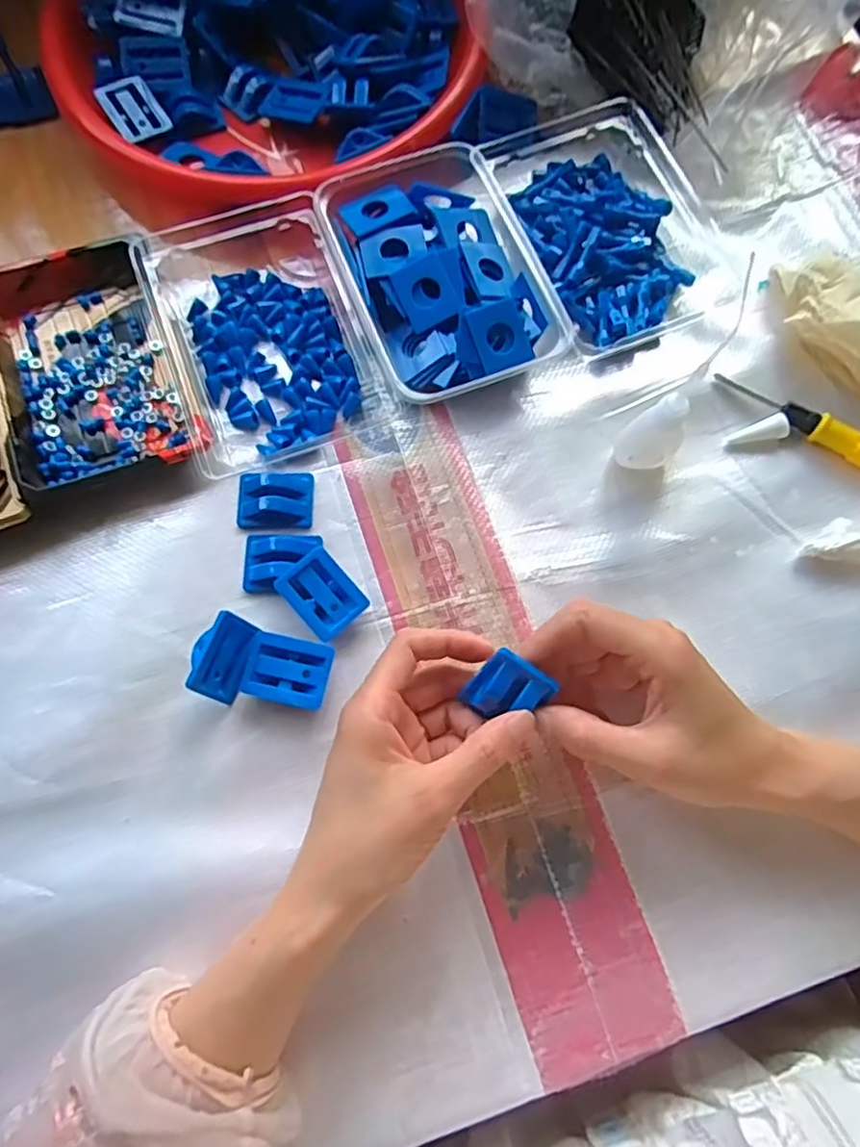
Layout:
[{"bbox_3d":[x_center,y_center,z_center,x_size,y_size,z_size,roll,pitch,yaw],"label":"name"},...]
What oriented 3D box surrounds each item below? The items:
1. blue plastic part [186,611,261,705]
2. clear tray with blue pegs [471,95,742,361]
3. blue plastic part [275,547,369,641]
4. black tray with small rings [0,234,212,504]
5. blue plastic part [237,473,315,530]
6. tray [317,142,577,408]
[{"bbox_3d":[-0.112,0.045,0.357,0.012,0.034,0.044,16,76,38],"label":"blue plastic part"},{"bbox_3d":[0.114,-0.237,0.433,0.134,0.032,0.183,-21,75,-8],"label":"clear tray with blue pegs"},{"bbox_3d":[-0.060,0.012,0.373,0.034,0.016,0.045,-41,79,-12],"label":"blue plastic part"},{"bbox_3d":[-0.209,-0.128,0.401,0.107,0.026,0.160,-21,75,-8],"label":"black tray with small rings"},{"bbox_3d":[-0.091,-0.043,0.389,0.044,0.007,0.033,-2,74,-2],"label":"blue plastic part"},{"bbox_3d":[0.005,-0.185,0.416,0.110,0.033,0.157,-21,75,-8],"label":"tray"}]

